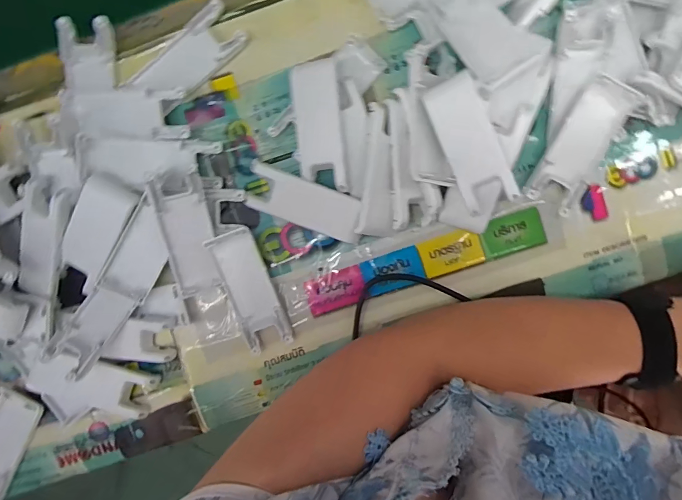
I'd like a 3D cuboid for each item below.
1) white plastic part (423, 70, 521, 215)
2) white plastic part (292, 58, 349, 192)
[{"bbox_3d":[0.097,-0.080,0.305,0.040,0.005,0.098,-23,96,23],"label":"white plastic part"},{"bbox_3d":[-0.017,-0.100,0.326,0.036,0.009,0.102,-5,94,8],"label":"white plastic part"}]

